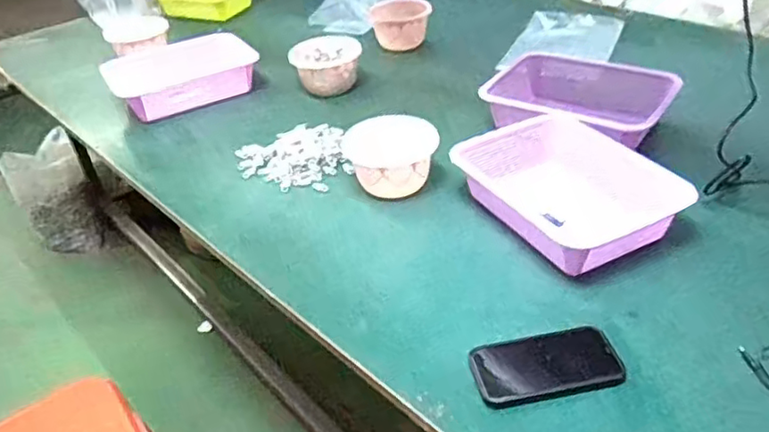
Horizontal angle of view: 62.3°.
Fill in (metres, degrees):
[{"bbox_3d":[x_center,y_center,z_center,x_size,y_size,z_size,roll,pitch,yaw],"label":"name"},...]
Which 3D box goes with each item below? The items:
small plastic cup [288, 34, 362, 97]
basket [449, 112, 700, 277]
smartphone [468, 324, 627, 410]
[{"bbox_3d":[-0.121,-0.322,1.357,0.150,0.068,0.178,-6,37,2],"label":"small plastic cup"},{"bbox_3d":[0.258,-0.042,0.916,0.205,0.073,0.299,-25,40,-22],"label":"basket"},{"bbox_3d":[0.178,0.162,0.706,0.155,0.014,0.090,-8,37,-1],"label":"smartphone"}]

